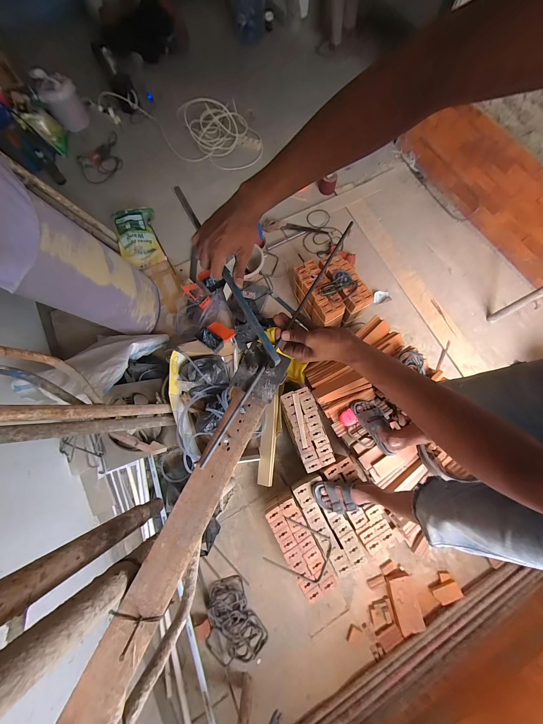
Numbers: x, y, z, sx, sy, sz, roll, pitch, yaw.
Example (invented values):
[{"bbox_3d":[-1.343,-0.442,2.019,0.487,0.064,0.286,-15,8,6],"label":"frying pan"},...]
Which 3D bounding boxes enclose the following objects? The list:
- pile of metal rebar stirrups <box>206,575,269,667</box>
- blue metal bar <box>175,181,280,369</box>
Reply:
[{"bbox_3d":[-0.175,1.121,1.092,0.235,0.043,0.310,-23,75,-7],"label":"pile of metal rebar stirrups"},{"bbox_3d":[-0.082,-0.156,0.443,0.015,0.028,0.368,-29,82,-8],"label":"blue metal bar"}]

